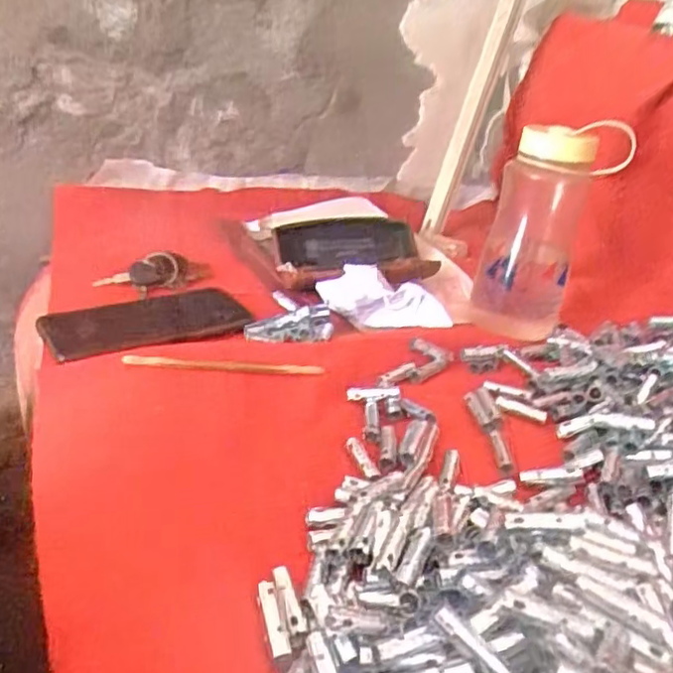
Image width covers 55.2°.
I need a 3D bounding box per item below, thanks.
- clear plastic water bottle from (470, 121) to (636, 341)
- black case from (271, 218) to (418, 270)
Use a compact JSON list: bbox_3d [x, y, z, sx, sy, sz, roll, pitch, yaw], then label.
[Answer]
[{"bbox_3d":[0.202,-0.103,0.622,0.091,0.174,0.103,22,10,29],"label":"clear plastic water bottle"},{"bbox_3d":[0.012,-0.104,0.724,0.155,0.053,0.024,2,28,-8],"label":"black case"}]

